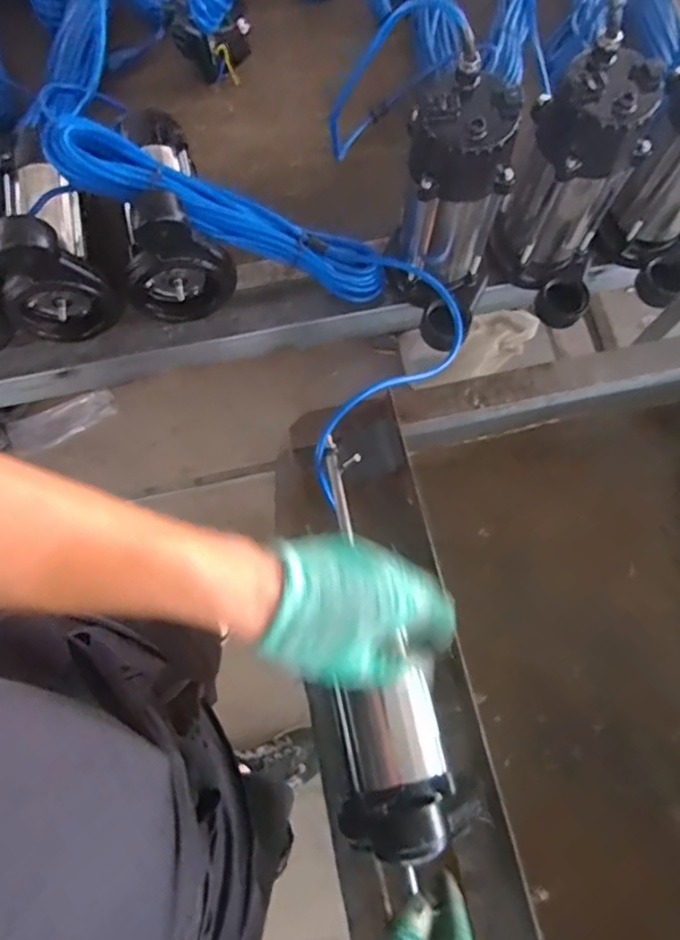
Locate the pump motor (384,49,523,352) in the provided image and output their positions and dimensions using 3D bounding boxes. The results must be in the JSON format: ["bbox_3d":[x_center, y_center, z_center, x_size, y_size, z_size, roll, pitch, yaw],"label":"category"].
[{"bbox_3d":[0.121,-0.255,0.596,0.111,0.235,0.150,-29,75,-8],"label":"pump motor"}]

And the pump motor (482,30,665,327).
[{"bbox_3d":[0.233,-0.269,0.593,0.115,0.222,0.130,13,73,5],"label":"pump motor"}]

